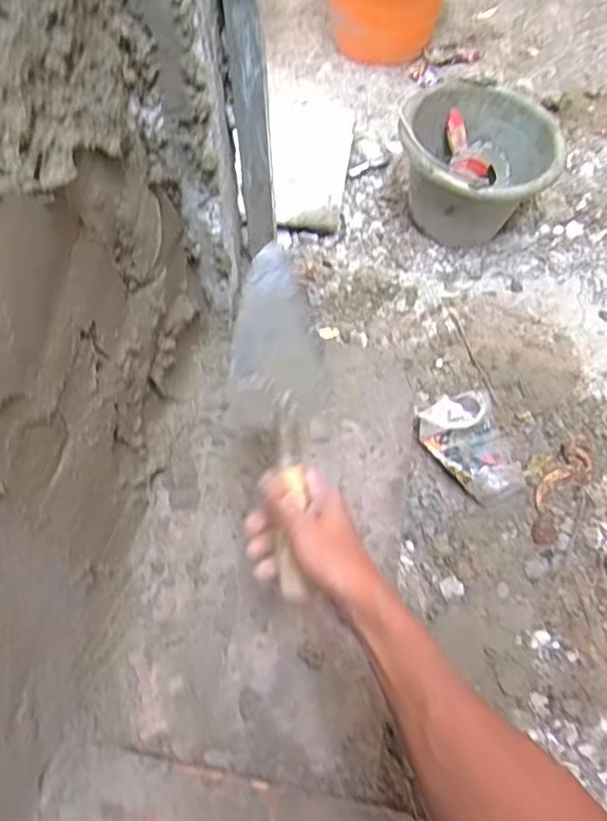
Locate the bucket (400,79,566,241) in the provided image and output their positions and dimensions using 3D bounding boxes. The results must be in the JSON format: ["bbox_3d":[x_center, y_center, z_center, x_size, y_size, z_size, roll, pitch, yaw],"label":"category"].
[{"bbox_3d":[0.256,-0.378,1.000,0.227,0.163,0.228,0,58,0],"label":"bucket"}]

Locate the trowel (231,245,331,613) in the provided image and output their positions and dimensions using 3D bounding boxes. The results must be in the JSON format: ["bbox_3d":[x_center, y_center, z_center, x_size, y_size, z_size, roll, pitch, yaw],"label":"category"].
[{"bbox_3d":[-0.018,0.010,0.553,0.084,0.043,0.295,-4,85,-5],"label":"trowel"}]

